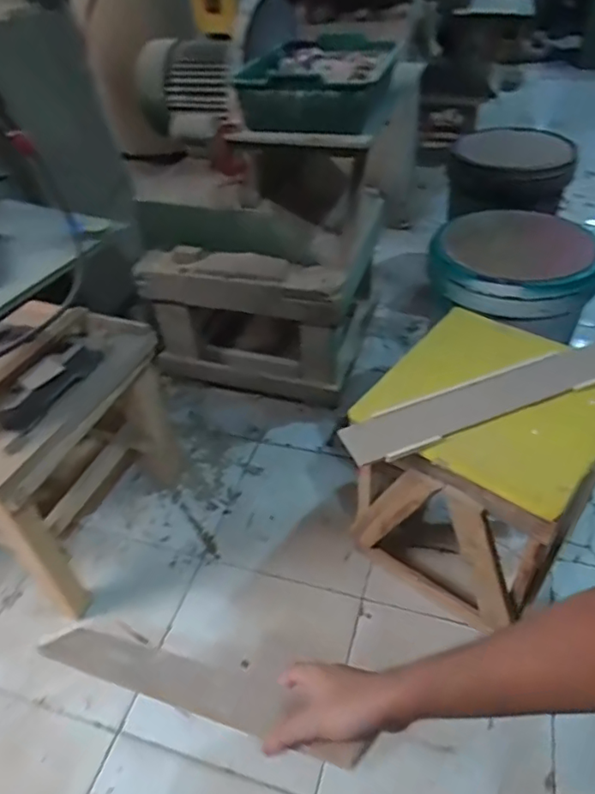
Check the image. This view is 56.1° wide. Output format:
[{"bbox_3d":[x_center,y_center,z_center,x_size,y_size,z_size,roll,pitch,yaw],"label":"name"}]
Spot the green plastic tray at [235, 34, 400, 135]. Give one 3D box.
[{"bbox_3d":[0.037,-0.536,0.948,0.241,0.082,0.303,10,44,16],"label":"green plastic tray"}]

